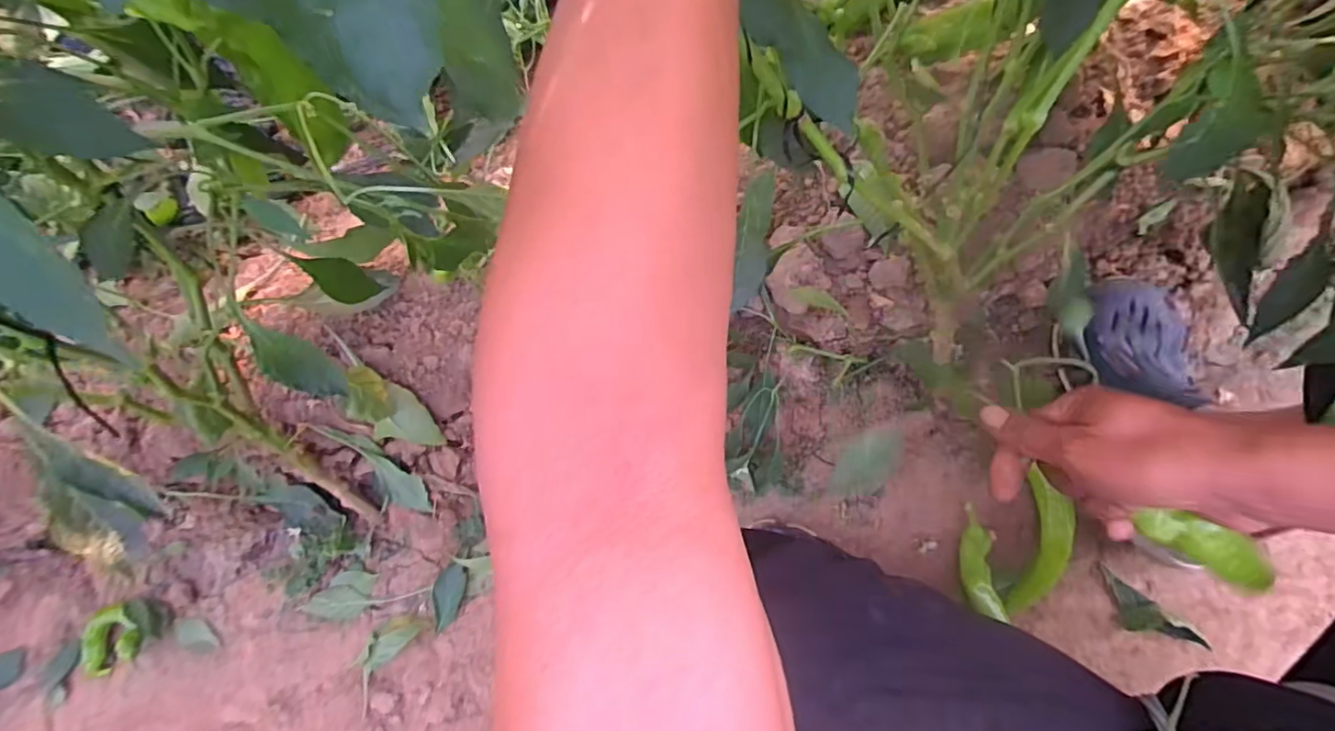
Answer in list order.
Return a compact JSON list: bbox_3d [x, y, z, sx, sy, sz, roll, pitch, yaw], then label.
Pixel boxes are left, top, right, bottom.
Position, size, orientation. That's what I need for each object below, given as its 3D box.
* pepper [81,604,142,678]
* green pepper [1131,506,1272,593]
[{"bbox_3d":[-0.697,0.340,0.746,0.095,0.022,0.072,-29,81,4],"label":"pepper"},{"bbox_3d":[0.344,0.116,0.372,0.115,0.022,0.026,26,88,-17],"label":"green pepper"}]

